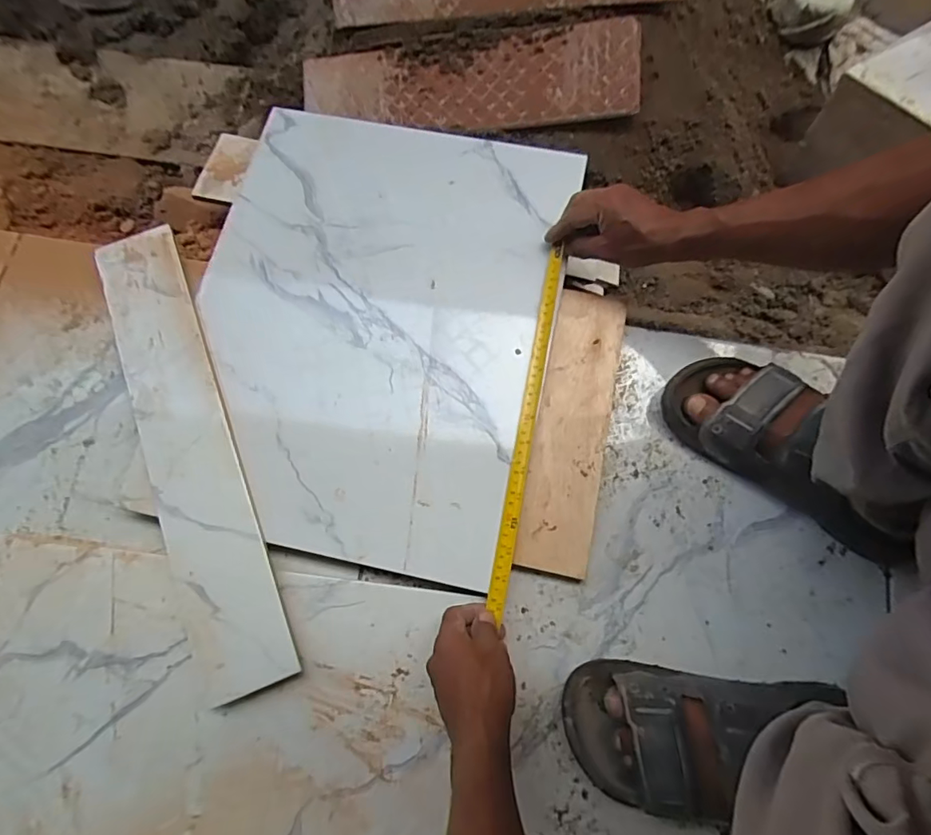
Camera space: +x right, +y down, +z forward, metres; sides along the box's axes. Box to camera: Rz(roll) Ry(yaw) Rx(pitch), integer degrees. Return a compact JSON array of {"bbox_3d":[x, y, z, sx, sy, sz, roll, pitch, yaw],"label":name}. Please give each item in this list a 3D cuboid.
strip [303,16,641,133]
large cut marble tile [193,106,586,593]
[{"bbox_3d":[-0.003,-0.487,0.759,0.484,0.022,0.129,1,94,13],"label":"strip"},{"bbox_3d":[-0.108,-0.111,0.564,0.364,0.013,0.489,12,74,4],"label":"large cut marble tile"}]

